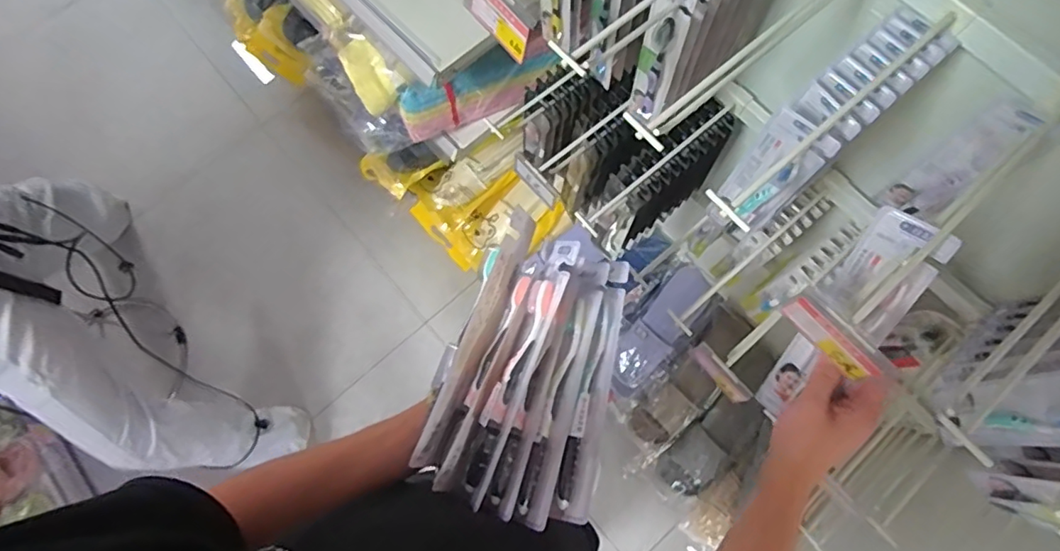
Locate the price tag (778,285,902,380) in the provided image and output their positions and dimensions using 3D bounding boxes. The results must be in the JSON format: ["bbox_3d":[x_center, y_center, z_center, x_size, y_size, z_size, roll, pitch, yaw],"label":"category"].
[{"bbox_3d":[0.211,0.042,0.383,0.009,0.050,0.072,-39,76,-9],"label":"price tag"}]

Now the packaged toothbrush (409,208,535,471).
[{"bbox_3d":[-0.048,0.051,0.482,0.027,0.052,0.232,21,79,7],"label":"packaged toothbrush"}]

